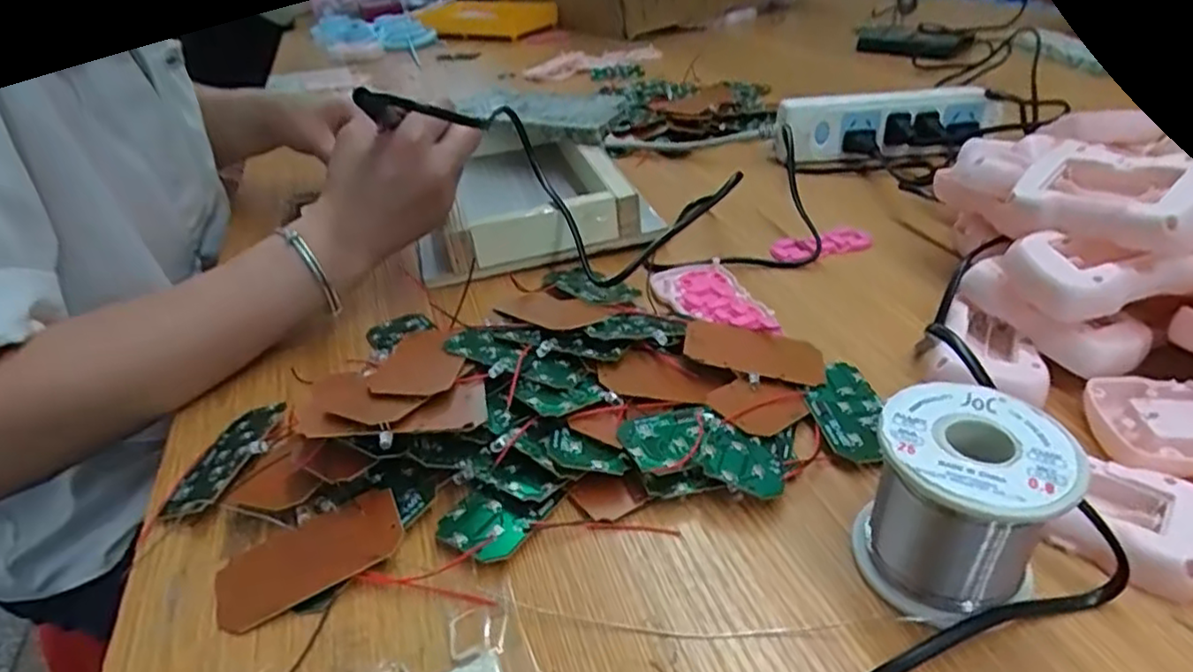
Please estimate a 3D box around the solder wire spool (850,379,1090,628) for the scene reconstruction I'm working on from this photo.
[{"bbox_3d":[0.132,0.060,0.245,0.059,0.063,0.059,18,41,30],"label":"solder wire spool"}]

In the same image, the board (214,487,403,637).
[{"bbox_3d":[-0.119,0.091,0.275,0.075,0.004,0.038,-26,40,-13],"label":"board"}]

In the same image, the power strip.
[{"bbox_3d":[0.262,-0.194,0.609,0.192,0.052,0.041,-6,35,0],"label":"power strip"}]

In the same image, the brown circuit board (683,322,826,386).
[{"bbox_3d":[0.085,0.008,0.361,0.074,0.004,0.042,12,37,7],"label":"brown circuit board"}]

